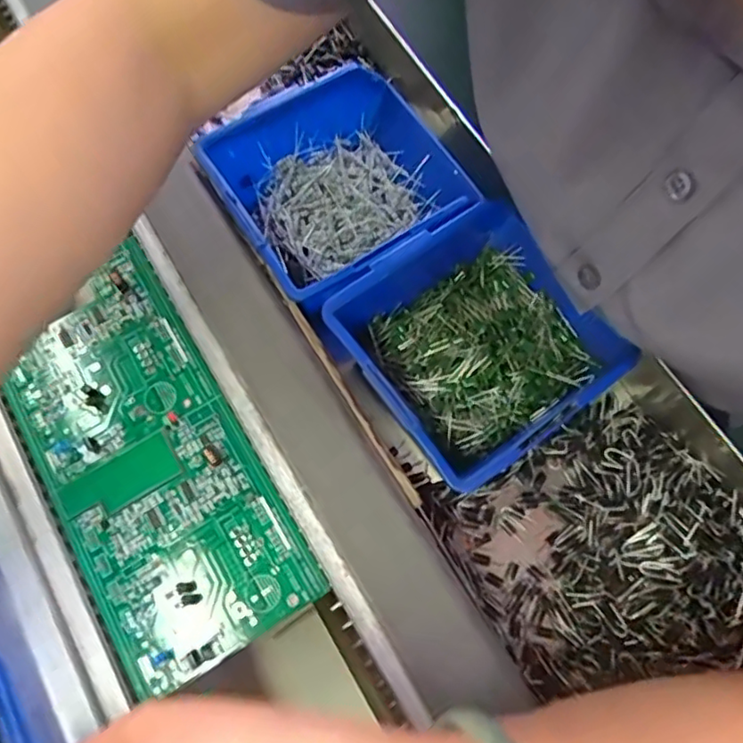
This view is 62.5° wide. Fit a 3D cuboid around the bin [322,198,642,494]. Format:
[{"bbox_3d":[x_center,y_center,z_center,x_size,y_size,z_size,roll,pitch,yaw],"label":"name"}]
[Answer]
[{"bbox_3d":[0.060,-0.018,0.331,0.134,0.040,0.122,-35,74,-11],"label":"bin"}]

